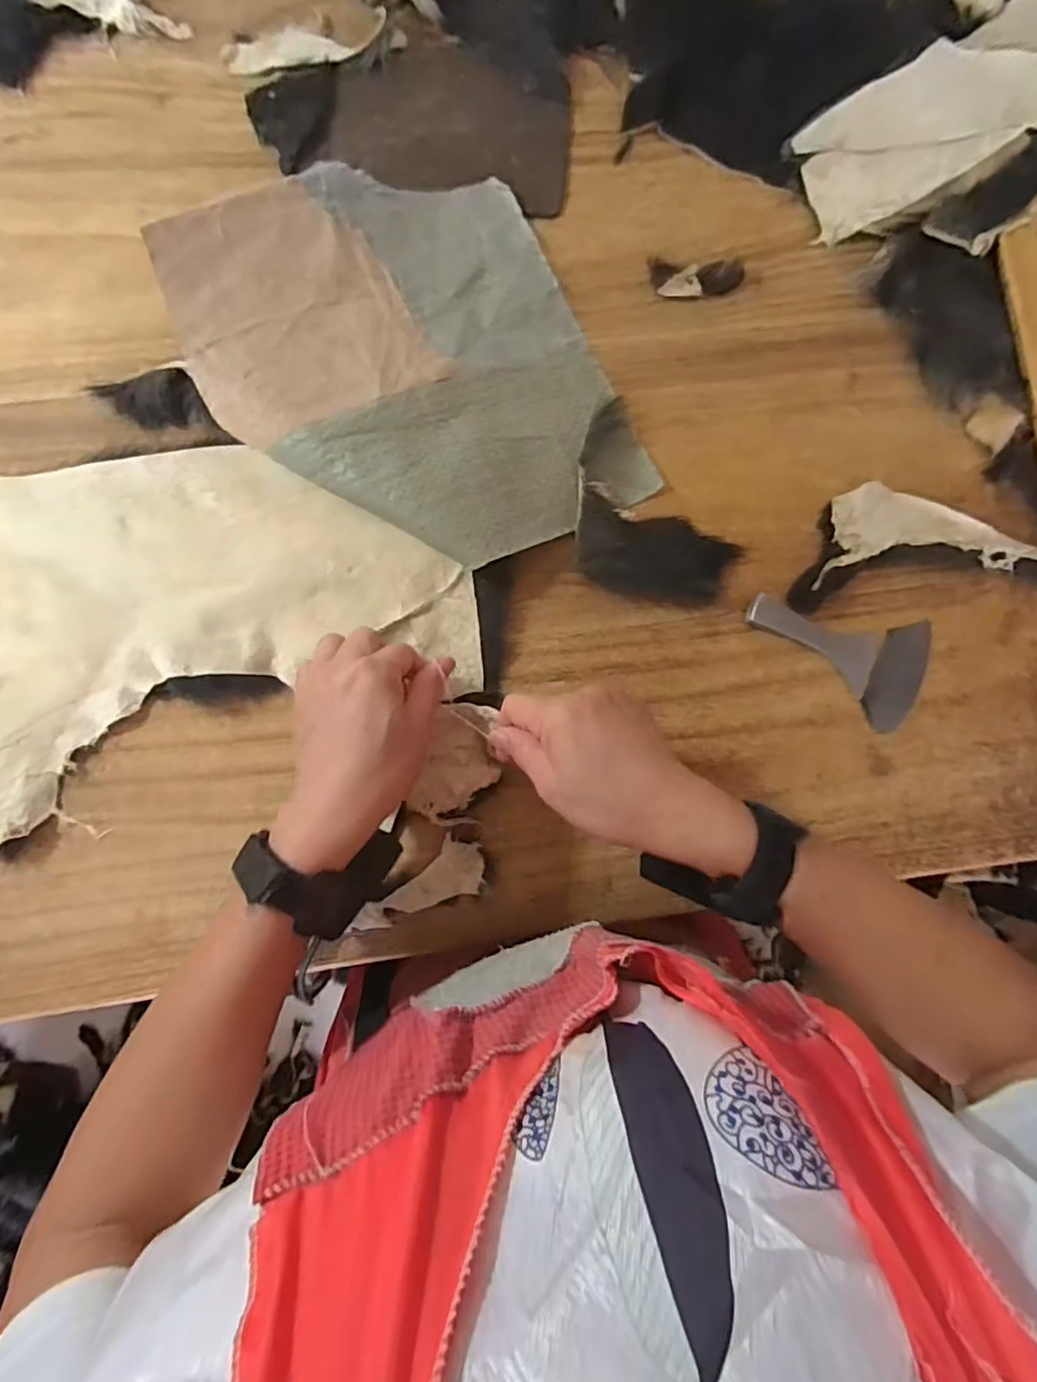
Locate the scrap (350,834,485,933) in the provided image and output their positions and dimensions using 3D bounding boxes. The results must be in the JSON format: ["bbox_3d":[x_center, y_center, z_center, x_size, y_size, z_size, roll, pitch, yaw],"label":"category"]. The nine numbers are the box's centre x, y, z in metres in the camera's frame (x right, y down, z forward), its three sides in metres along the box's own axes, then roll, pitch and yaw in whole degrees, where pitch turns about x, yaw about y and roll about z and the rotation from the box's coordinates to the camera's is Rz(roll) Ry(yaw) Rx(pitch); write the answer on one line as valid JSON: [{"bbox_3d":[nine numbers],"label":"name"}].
[{"bbox_3d":[-0.069,0.132,0.430,0.094,0.008,0.040,-19,86,-5],"label":"scrap"}]

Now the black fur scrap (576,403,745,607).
[{"bbox_3d":[0.086,-0.123,0.459,0.098,0.020,0.155,-42,88,-7],"label":"black fur scrap"}]

